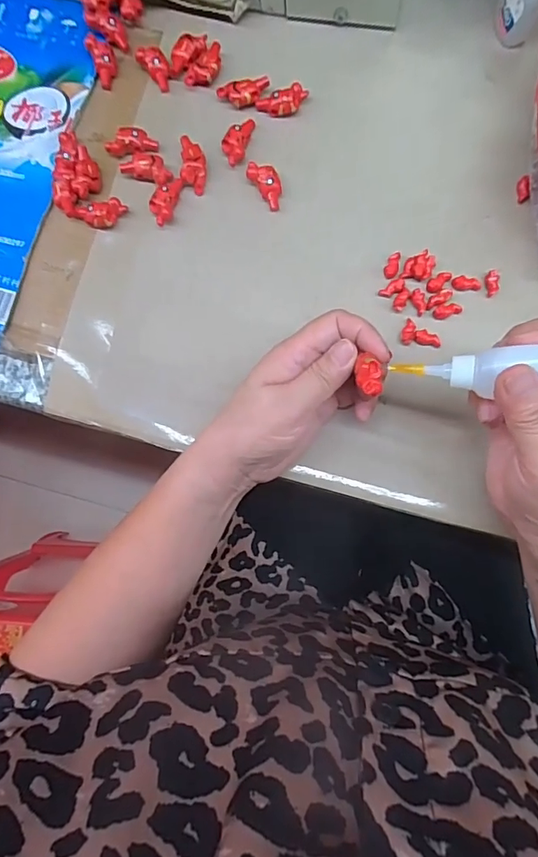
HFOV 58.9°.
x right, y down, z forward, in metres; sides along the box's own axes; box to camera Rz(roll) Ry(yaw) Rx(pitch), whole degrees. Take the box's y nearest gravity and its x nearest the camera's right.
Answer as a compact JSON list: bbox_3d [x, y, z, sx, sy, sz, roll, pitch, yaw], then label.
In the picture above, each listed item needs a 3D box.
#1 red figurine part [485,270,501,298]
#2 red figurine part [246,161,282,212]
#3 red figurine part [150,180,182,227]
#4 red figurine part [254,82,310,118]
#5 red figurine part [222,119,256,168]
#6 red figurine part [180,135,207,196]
[{"bbox_3d":[0.153,-0.099,0.326,0.011,0.005,0.018,-5,80,3],"label":"red figurine part"},{"bbox_3d":[-0.001,-0.179,0.346,0.018,0.012,0.036,-35,80,-3],"label":"red figurine part"},{"bbox_3d":[-0.075,-0.167,0.348,0.015,0.012,0.037,16,81,6],"label":"red figurine part"},{"bbox_3d":[0.010,-0.241,0.352,0.038,0.013,0.017,-8,80,2],"label":"red figurine part"},{"bbox_3d":[-0.023,-0.212,0.349,0.016,0.009,0.038,15,81,6],"label":"red figurine part"},{"bbox_3d":[-0.055,-0.195,0.349,0.018,0.013,0.041,0,80,4],"label":"red figurine part"}]

